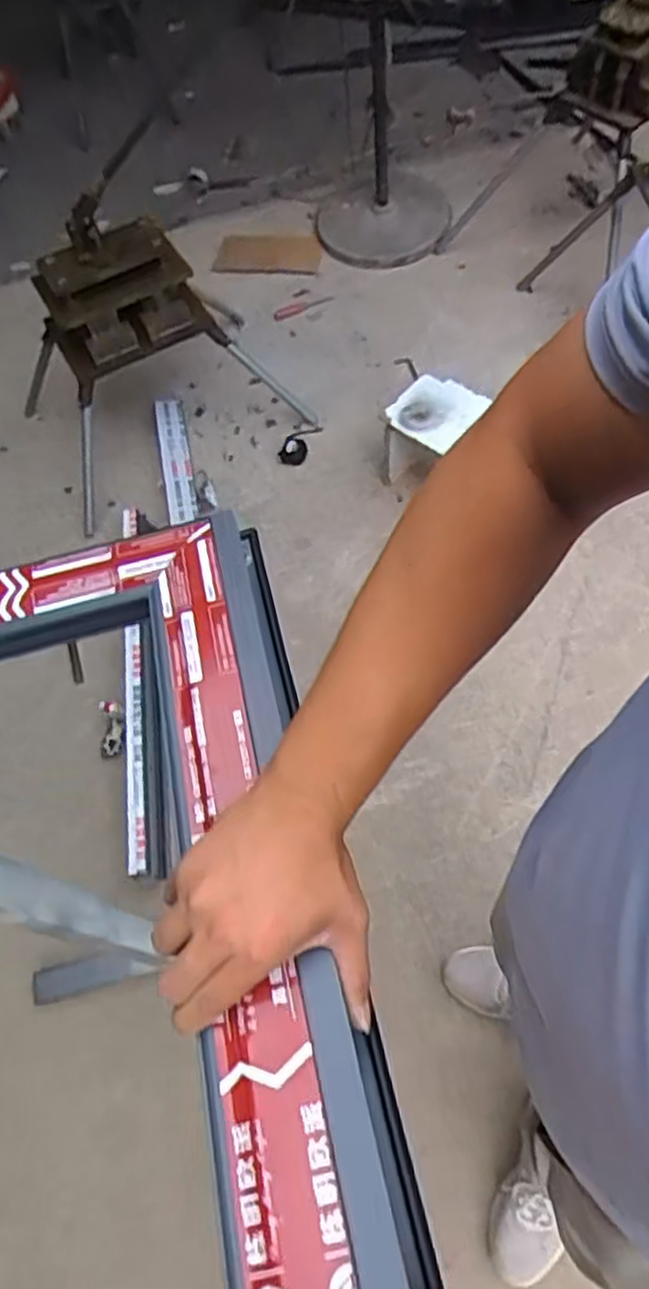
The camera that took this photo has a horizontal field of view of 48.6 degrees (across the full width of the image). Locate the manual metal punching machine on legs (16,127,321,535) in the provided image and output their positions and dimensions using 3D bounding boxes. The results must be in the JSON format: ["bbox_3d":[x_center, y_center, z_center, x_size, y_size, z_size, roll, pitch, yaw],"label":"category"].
[{"bbox_3d":[-0.433,-0.725,1.698,0.639,0.591,0.396,-26,61,-8],"label":"manual metal punching machine on legs"}]

